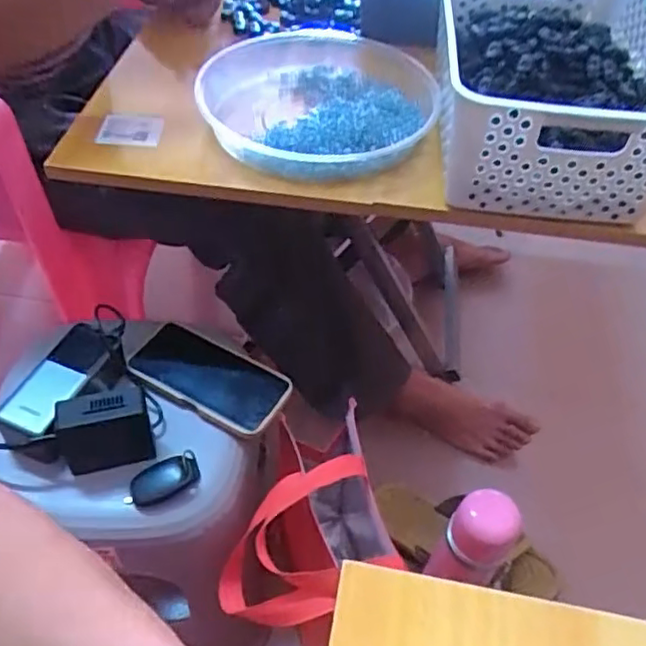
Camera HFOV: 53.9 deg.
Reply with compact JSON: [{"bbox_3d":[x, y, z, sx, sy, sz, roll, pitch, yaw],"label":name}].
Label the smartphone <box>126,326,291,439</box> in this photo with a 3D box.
[{"bbox_3d":[-0.121,0.057,0.662,0.168,0.012,0.084,22,54,18],"label":"smartphone"}]

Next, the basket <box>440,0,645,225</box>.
[{"bbox_3d":[0.205,-0.228,0.589,0.197,0.115,0.299,5,47,1],"label":"basket"}]

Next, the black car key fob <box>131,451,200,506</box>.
[{"bbox_3d":[-0.145,0.146,0.584,0.062,0.024,0.032,-16,51,-18],"label":"black car key fob"}]

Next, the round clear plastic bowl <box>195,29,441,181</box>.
[{"bbox_3d":[-0.005,-0.224,0.639,0.219,0.056,0.254,-1,48,-5],"label":"round clear plastic bowl"}]

